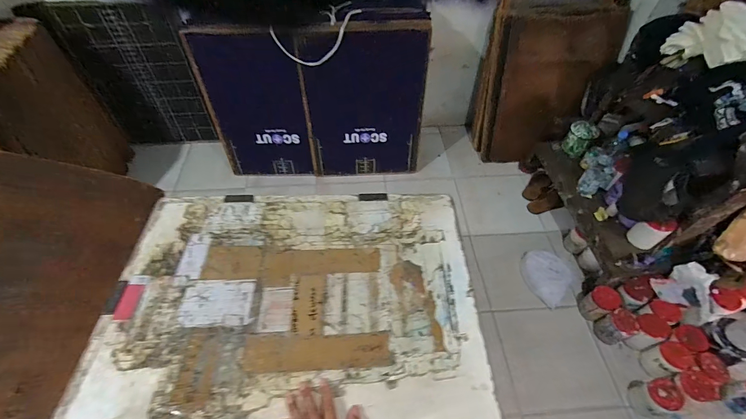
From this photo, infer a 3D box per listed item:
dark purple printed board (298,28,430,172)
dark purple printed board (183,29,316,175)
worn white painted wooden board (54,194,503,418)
[{"bbox_3d":[-0.033,-0.503,1.765,0.584,0.785,0.037,-1,42,1],"label":"dark purple printed board"},{"bbox_3d":[-0.595,-0.506,1.768,0.492,0.772,0.030,0,42,2],"label":"dark purple printed board"},{"bbox_3d":[-0.174,0.198,0.759,0.787,0.013,0.595,-1,51,-1],"label":"worn white painted wooden board"}]

